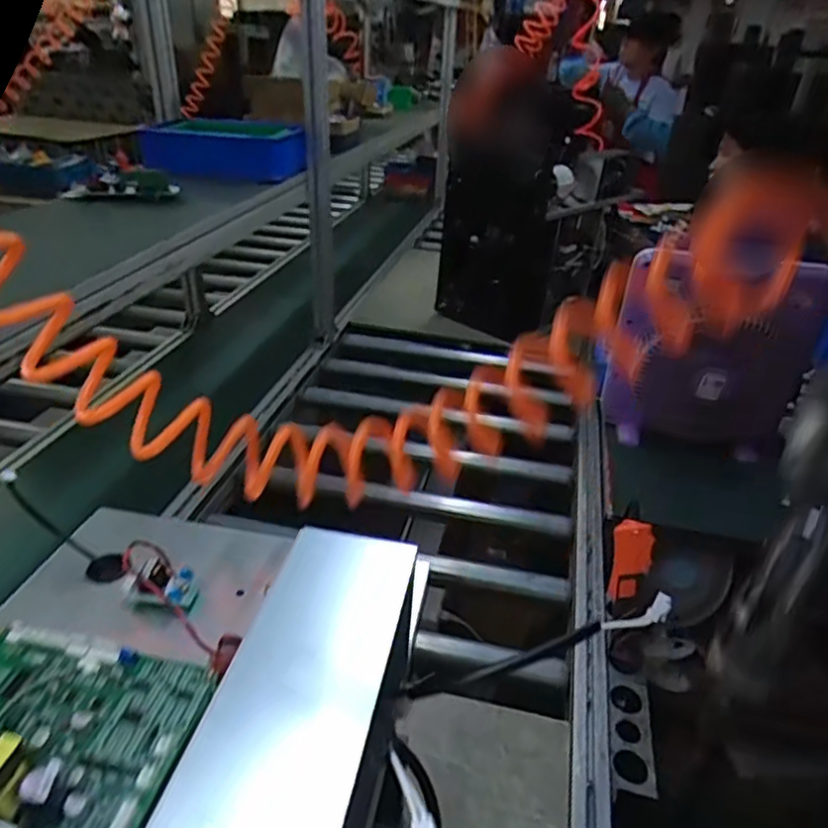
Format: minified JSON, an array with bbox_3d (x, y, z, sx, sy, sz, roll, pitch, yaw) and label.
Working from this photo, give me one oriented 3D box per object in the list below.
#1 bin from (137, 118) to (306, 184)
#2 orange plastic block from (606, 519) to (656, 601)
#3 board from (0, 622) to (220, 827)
[{"bbox_3d":[-0.375,-0.522,1.281,0.275,0.085,0.213,14,33,18],"label":"bin"},{"bbox_3d":[0.288,0.198,0.875,0.051,0.112,0.018,15,11,19],"label":"orange plastic block"},{"bbox_3d":[-0.200,0.165,0.345,0.147,0.036,0.125,7,31,7],"label":"board"}]

